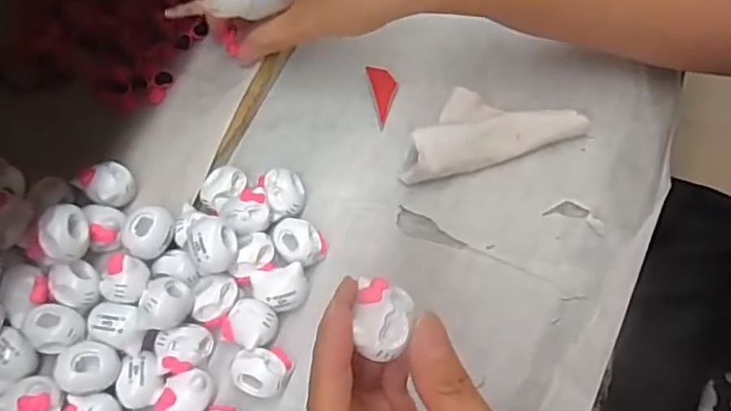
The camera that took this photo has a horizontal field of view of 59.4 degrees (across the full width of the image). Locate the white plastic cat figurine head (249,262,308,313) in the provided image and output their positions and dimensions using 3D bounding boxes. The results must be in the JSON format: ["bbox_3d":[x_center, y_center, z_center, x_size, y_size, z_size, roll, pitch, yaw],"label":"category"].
[{"bbox_3d":[-0.040,0.040,0.304,0.025,0.014,0.022,-14,66,-5],"label":"white plastic cat figurine head"}]

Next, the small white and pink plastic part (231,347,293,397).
[{"bbox_3d":[-0.046,0.075,0.290,0.024,0.020,0.022,0,65,1],"label":"small white and pink plastic part"}]

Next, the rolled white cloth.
[{"bbox_3d":[0.065,-0.042,0.341,0.096,0.019,0.040,-15,66,-5],"label":"rolled white cloth"}]

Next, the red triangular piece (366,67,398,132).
[{"bbox_3d":[0.012,-0.062,0.359,0.015,0.004,0.037,-13,66,-5],"label":"red triangular piece"}]

